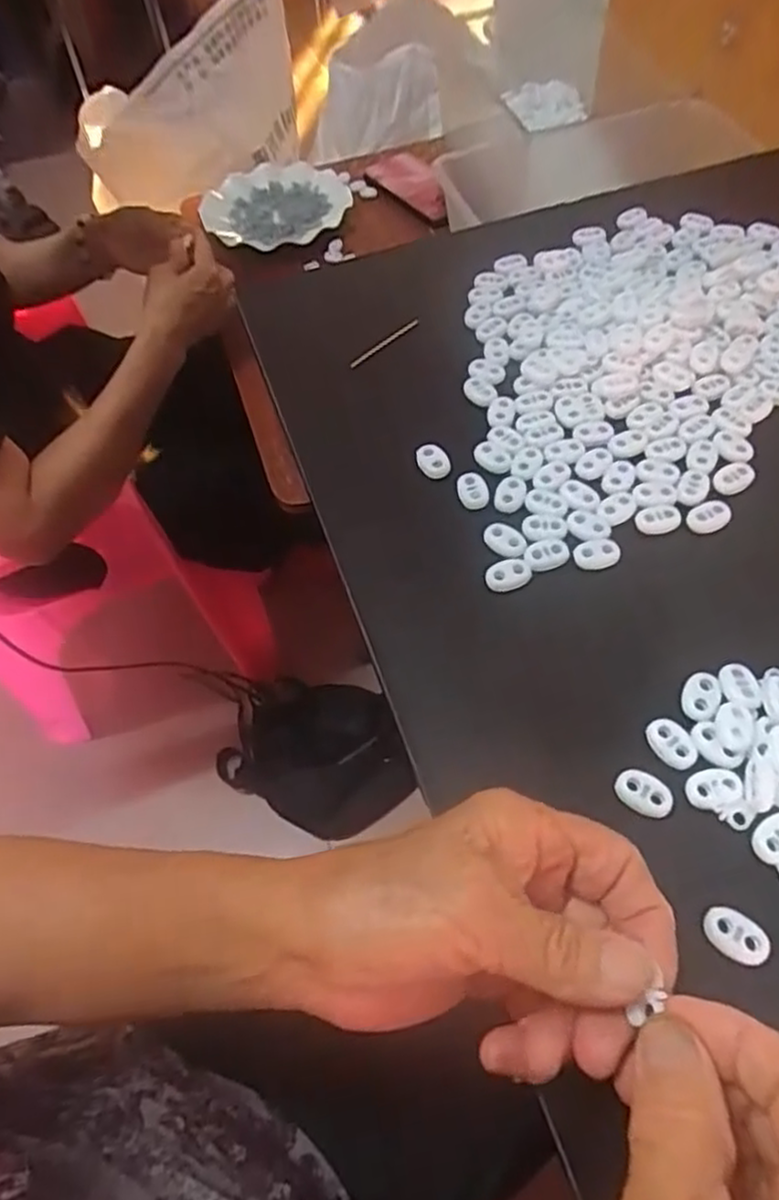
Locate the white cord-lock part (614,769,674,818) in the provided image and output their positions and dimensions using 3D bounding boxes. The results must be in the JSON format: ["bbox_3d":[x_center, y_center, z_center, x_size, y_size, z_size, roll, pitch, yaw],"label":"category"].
[{"bbox_3d":[0.104,0.078,0.291,0.023,0.004,0.016,19,62,16],"label":"white cord-lock part"}]

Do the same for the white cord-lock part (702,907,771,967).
[{"bbox_3d":[0.127,0.123,0.263,0.023,0.004,0.015,25,82,22],"label":"white cord-lock part"}]

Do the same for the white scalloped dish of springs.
[{"bbox_3d":[-0.146,-0.507,0.924,0.179,0.027,0.178,-2,58,4],"label":"white scalloped dish of springs"}]

